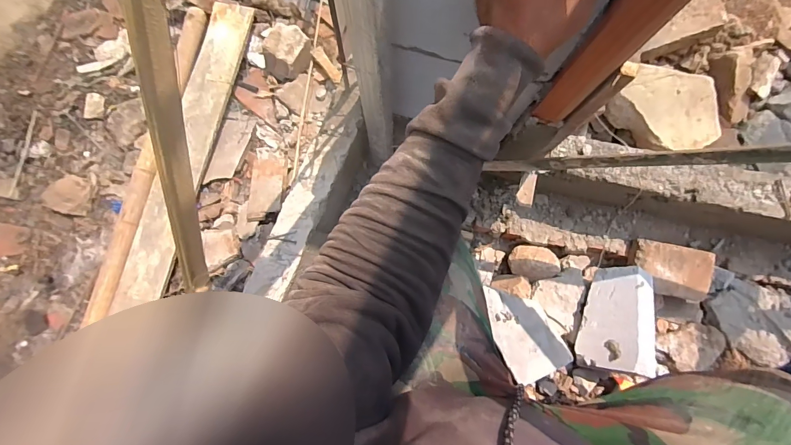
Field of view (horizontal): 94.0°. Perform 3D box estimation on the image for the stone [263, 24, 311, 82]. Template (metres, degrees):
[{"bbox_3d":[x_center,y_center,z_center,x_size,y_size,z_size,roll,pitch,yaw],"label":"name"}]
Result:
[{"bbox_3d":[-0.308,-0.482,1.045,0.116,0.072,0.126,0,81,0],"label":"stone"}]

